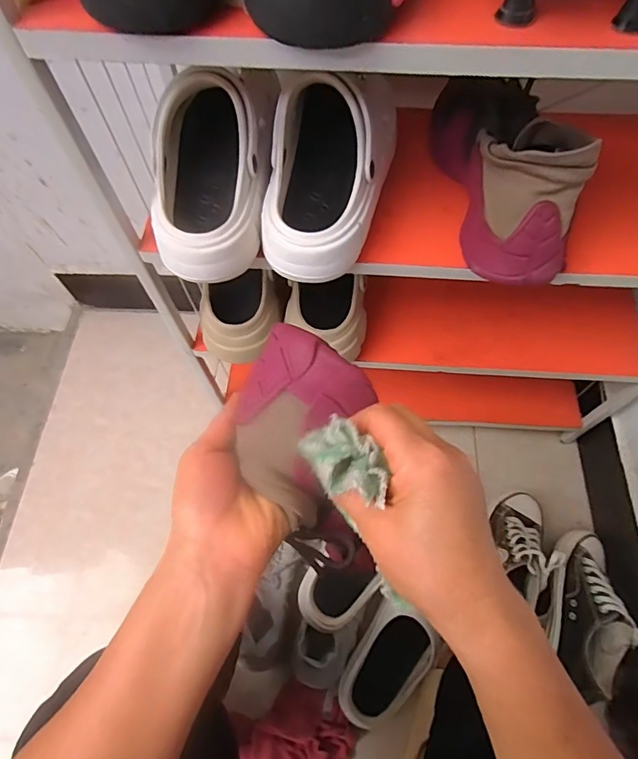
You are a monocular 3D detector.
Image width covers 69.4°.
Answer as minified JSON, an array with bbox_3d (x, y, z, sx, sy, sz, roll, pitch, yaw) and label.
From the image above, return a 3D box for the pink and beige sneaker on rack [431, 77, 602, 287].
[{"bbox_3d":[0.169,-0.205,0.415,0.086,0.098,0.229,-4,64,-1],"label":"pink and beige sneaker on rack"}]

